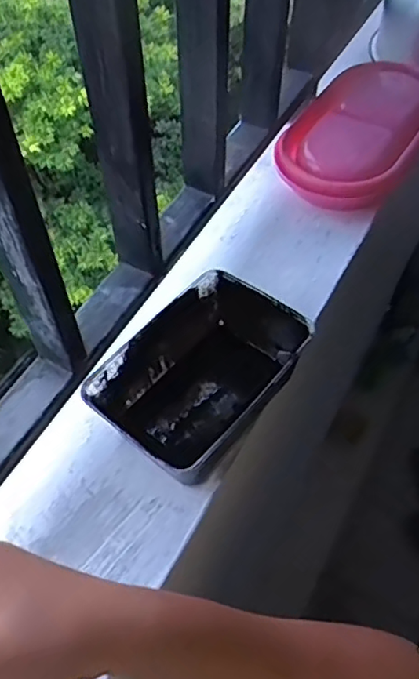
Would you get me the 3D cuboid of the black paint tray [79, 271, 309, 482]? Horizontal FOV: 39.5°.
[{"bbox_3d":[-0.007,0.033,0.498,0.122,0.070,0.171,33,62,19],"label":"black paint tray"}]

